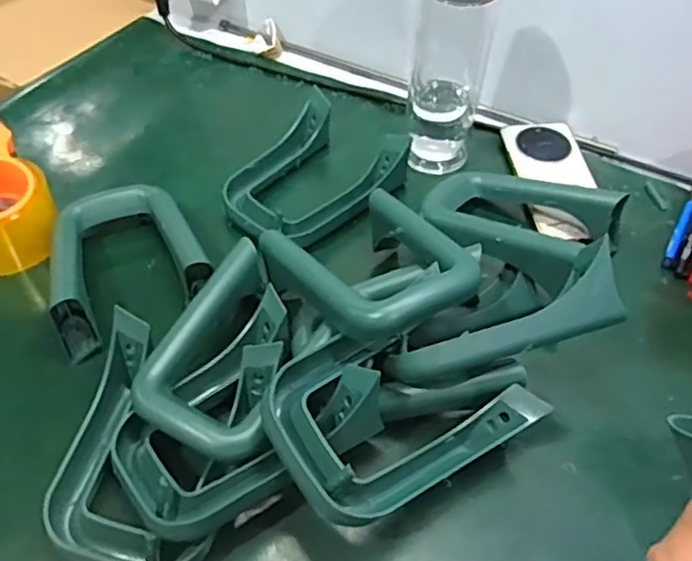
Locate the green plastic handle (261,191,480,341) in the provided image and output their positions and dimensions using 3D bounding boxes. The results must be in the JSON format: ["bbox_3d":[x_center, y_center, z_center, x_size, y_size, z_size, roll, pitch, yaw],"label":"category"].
[{"bbox_3d":[0.020,-0.009,0.492,0.125,0.043,0.151,-24,42,-16],"label":"green plastic handle"}]

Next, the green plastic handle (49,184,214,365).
[{"bbox_3d":[-0.191,-0.020,0.550,0.124,0.058,0.163,-19,51,-18],"label":"green plastic handle"}]

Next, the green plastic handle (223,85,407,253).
[{"bbox_3d":[-0.036,-0.096,0.624,0.125,0.055,0.160,36,56,27],"label":"green plastic handle"}]

